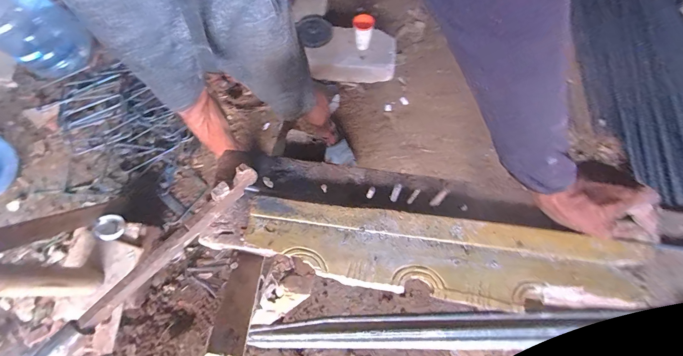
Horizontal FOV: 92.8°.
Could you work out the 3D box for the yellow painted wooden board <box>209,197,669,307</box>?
[{"bbox_3d":[0.094,0.082,0.351,0.454,0.032,0.086,6,69,3],"label":"yellow painted wooden board"}]

